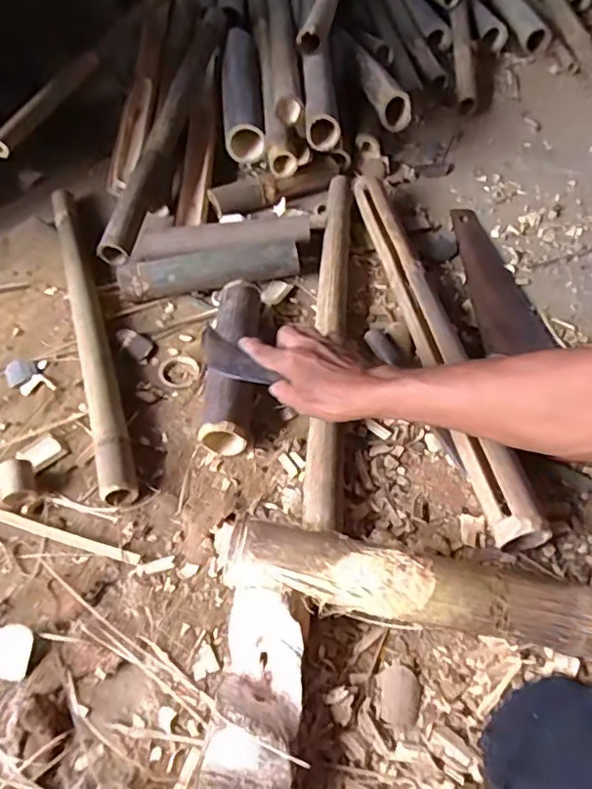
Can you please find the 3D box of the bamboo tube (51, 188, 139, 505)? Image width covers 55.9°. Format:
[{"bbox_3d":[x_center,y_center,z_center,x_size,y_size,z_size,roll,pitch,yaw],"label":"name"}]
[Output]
[{"bbox_3d":[-0.304,-0.118,0.804,0.049,0.045,0.631,-18,53,-11],"label":"bamboo tube"}]

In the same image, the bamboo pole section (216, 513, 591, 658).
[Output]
[{"bbox_3d":[0.109,0.187,0.525,0.360,0.064,0.074,12,52,11],"label":"bamboo pole section"}]

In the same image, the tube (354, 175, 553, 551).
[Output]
[{"bbox_3d":[0.182,-0.100,0.754,0.065,0.063,0.646,-8,52,-4],"label":"tube"}]

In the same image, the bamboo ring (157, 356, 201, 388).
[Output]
[{"bbox_3d":[-0.158,-0.032,0.750,0.057,0.006,0.052,-1,52,2],"label":"bamboo ring"}]

